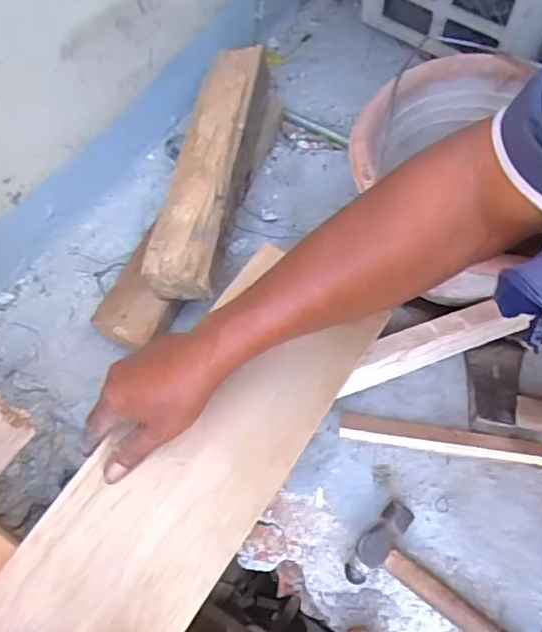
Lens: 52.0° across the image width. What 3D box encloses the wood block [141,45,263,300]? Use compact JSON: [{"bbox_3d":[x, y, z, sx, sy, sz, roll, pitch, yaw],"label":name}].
[{"bbox_3d":[-0.063,-0.169,0.606,0.071,0.051,0.318,9,63,5],"label":"wood block"}]

